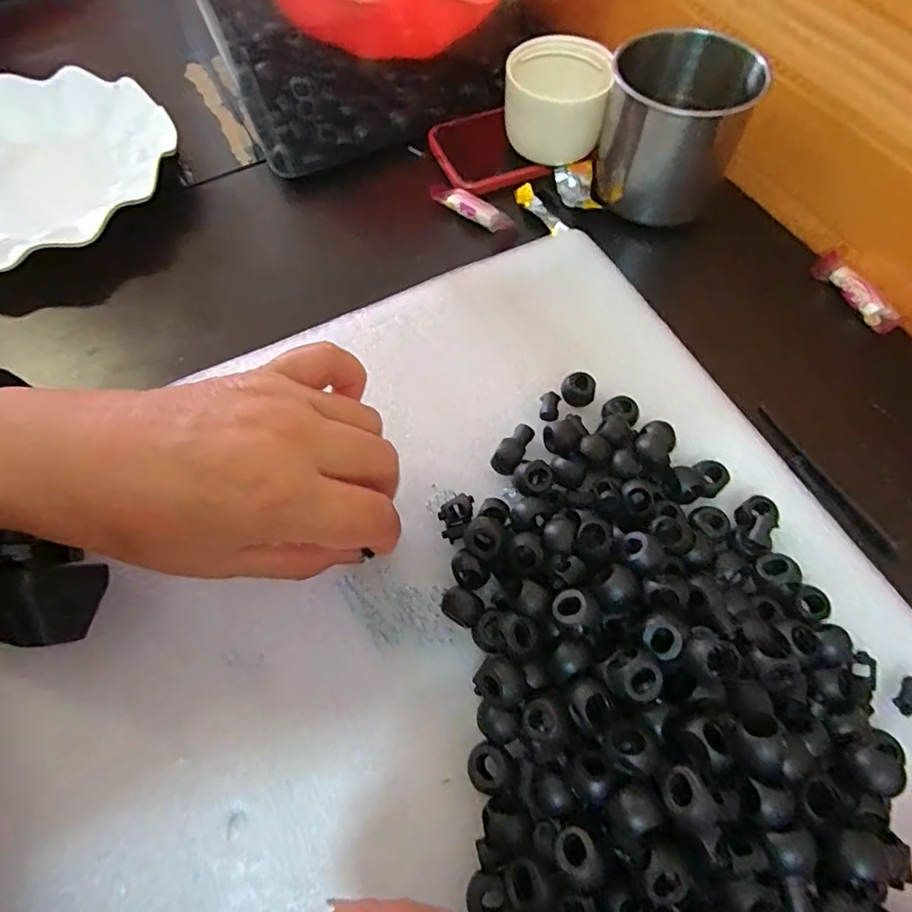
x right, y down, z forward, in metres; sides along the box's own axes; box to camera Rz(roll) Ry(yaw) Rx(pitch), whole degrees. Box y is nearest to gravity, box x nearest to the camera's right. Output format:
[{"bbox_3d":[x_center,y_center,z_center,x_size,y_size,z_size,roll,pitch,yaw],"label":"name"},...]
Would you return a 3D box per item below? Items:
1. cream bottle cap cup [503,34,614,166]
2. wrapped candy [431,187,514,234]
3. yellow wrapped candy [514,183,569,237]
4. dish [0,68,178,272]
[{"bbox_3d":[0.066,-0.232,0.366,0.062,0.055,0.064,-1,64,1],"label":"cream bottle cap cup"},{"bbox_3d":[0.010,-0.161,0.358,0.056,0.010,0.016,31,68,15],"label":"wrapped candy"},{"bbox_3d":[0.055,-0.160,0.360,0.013,0.010,0.046,-29,67,-12],"label":"yellow wrapped candy"},{"bbox_3d":[-0.277,-0.188,0.361,0.177,0.021,0.169,-1,64,1],"label":"dish"}]

